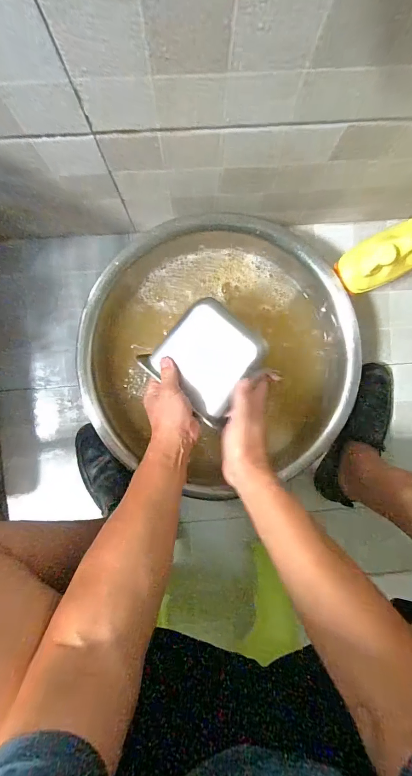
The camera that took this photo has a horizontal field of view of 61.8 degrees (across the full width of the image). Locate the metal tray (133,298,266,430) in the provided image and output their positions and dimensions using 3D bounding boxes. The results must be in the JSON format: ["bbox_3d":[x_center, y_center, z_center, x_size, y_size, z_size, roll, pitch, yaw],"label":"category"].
[{"bbox_3d":[0.003,-0.044,0.508,0.141,0.038,0.142,40,91,-3],"label":"metal tray"}]

